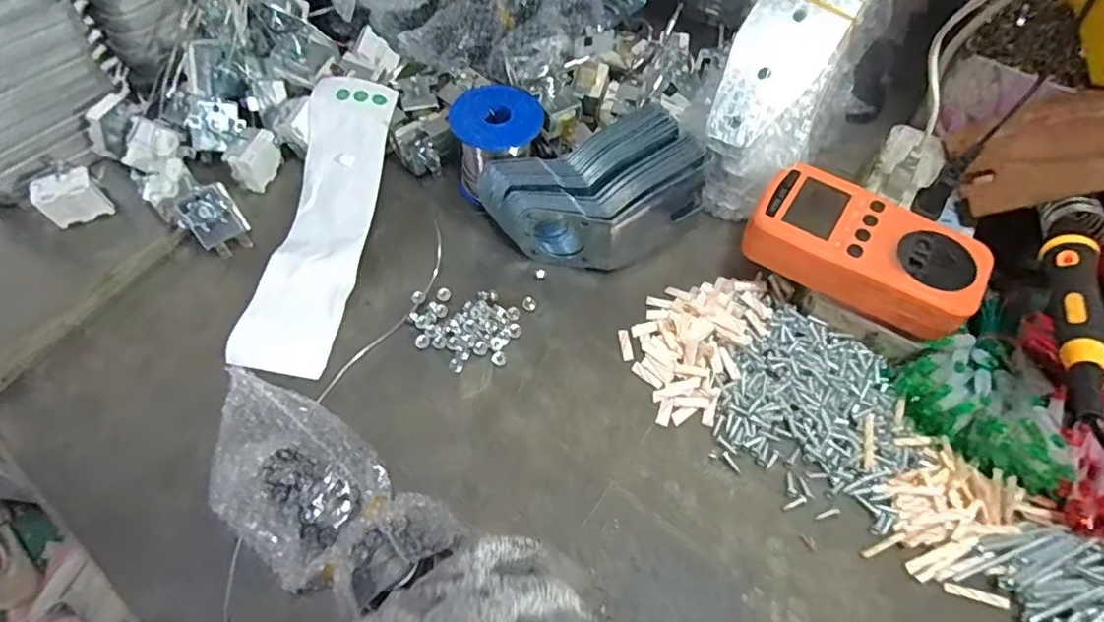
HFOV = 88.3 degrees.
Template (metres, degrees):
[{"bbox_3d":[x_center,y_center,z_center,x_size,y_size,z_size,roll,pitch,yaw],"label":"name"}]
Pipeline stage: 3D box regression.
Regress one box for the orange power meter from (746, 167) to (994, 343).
[{"bbox_3d":[0.185,-0.038,0.340,0.125,0.032,0.064,32,64,16],"label":"orange power meter"}]

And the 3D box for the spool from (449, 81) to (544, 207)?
[{"bbox_3d":[-0.039,-0.119,0.410,0.061,0.063,0.049,-3,60,-3],"label":"spool"}]

